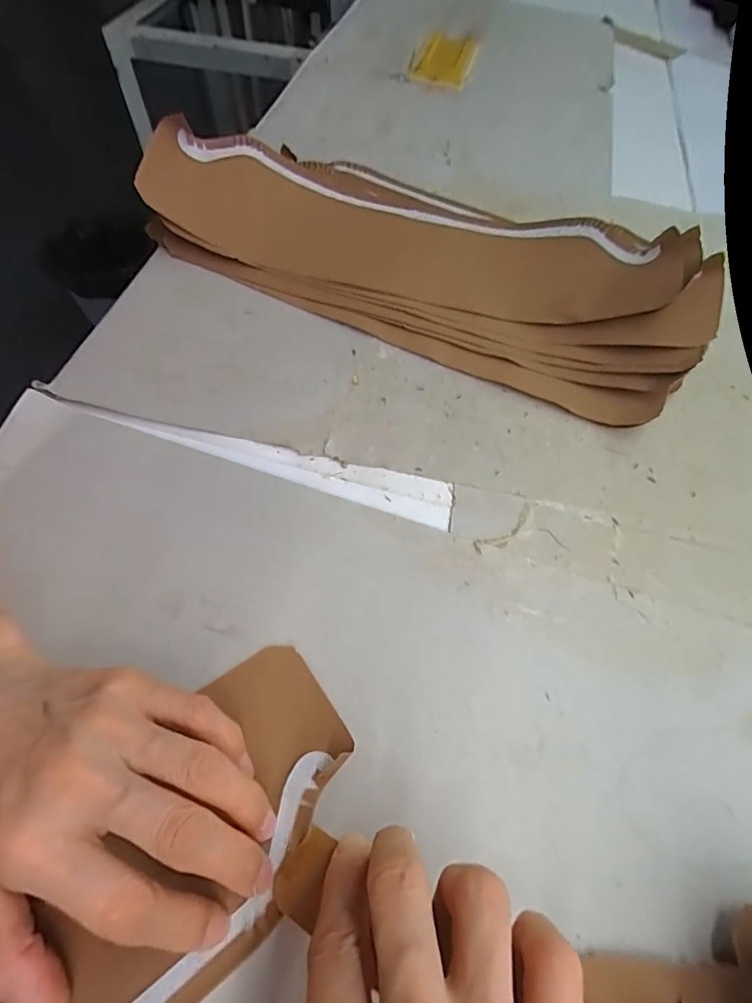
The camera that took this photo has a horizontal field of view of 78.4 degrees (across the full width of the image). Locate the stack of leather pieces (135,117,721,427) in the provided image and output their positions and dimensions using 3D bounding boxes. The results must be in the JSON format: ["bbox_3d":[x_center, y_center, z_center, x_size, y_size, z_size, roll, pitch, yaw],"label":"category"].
[{"bbox_3d":[0.042,-0.209,0.367,0.423,0.052,0.195,24,62,10],"label":"stack of leather pieces"}]

